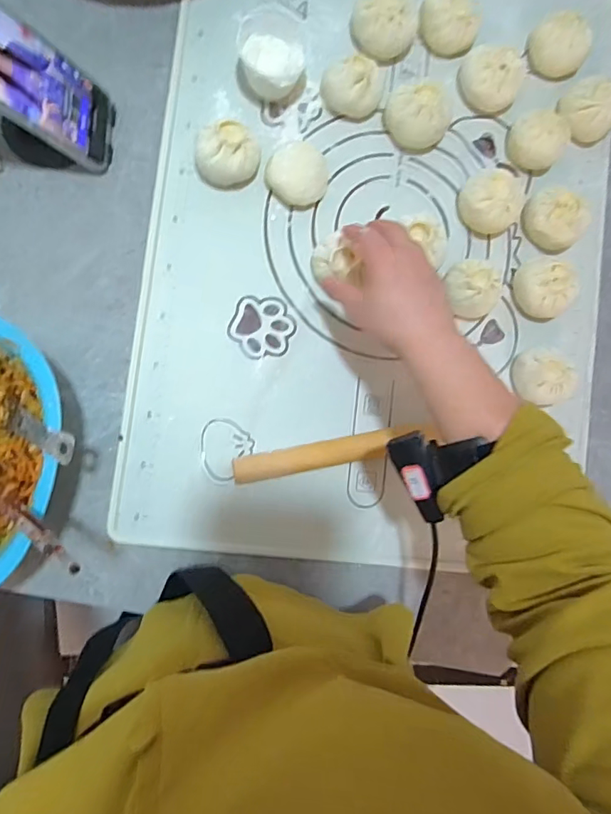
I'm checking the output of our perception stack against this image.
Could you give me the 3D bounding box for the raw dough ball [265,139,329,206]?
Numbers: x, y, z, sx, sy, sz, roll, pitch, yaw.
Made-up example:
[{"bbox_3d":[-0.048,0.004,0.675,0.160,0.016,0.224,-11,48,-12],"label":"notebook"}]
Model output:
[{"bbox_3d":[-0.008,-0.237,0.511,0.061,0.029,0.058,1,86,-9],"label":"raw dough ball"}]

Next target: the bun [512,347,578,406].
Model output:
[{"bbox_3d":[0.253,-0.031,0.532,0.050,0.049,0.060,-7,87,-9],"label":"bun"}]

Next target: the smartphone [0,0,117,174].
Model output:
[{"bbox_3d":[-0.230,-0.276,0.422,0.018,0.178,0.085,-5,86,22],"label":"smartphone"}]

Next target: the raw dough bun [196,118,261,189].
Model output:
[{"bbox_3d":[-0.079,-0.249,0.495,0.059,0.047,0.058,28,82,-6],"label":"raw dough bun"}]

